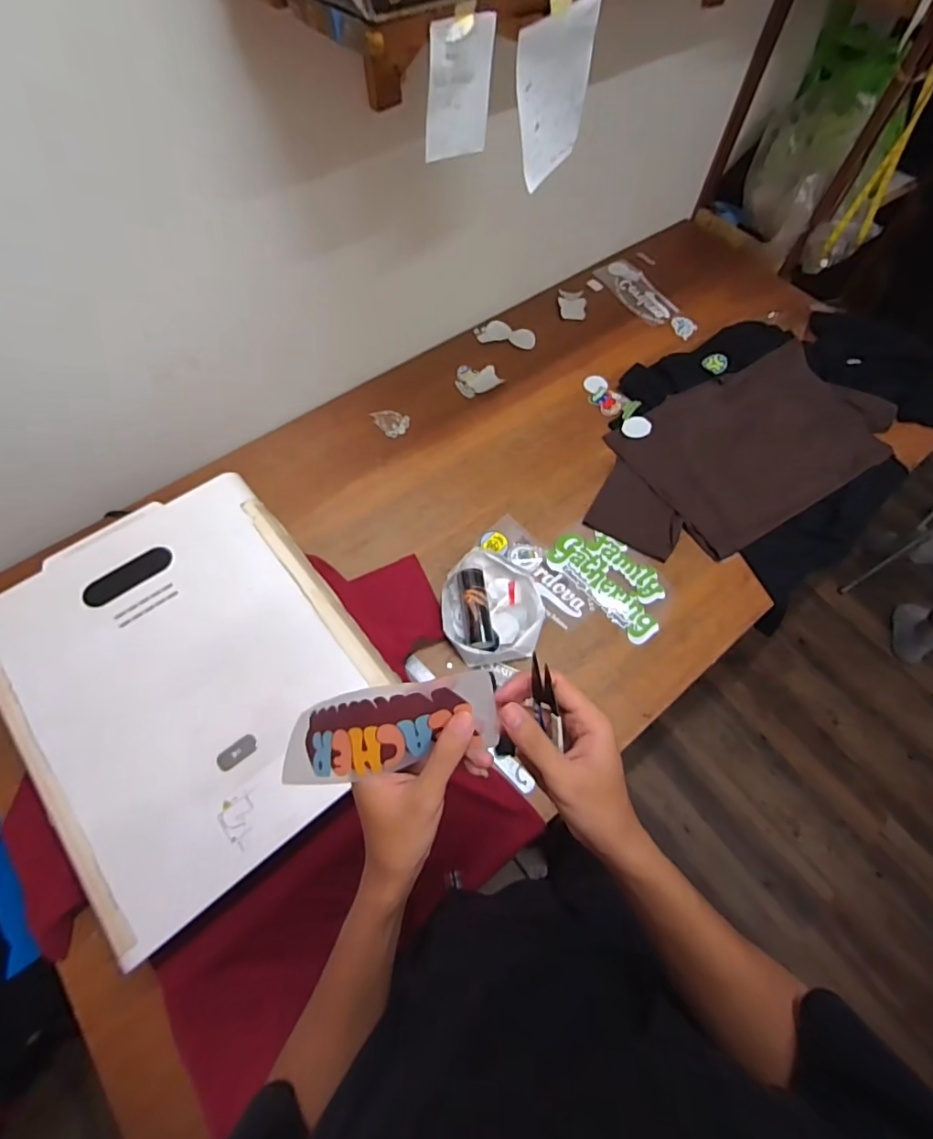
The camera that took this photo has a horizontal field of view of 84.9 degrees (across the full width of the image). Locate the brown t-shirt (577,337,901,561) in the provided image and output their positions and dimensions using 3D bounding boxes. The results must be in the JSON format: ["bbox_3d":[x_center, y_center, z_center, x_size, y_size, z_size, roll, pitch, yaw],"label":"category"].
[{"bbox_3d":[0.570,-0.249,1.060,0.703,0.049,0.334,-26,68,-15],"label":"brown t-shirt"}]

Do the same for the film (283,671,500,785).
[{"bbox_3d":[-0.060,0.110,0.355,0.160,0.041,0.057,-19,65,8],"label":"film"}]

